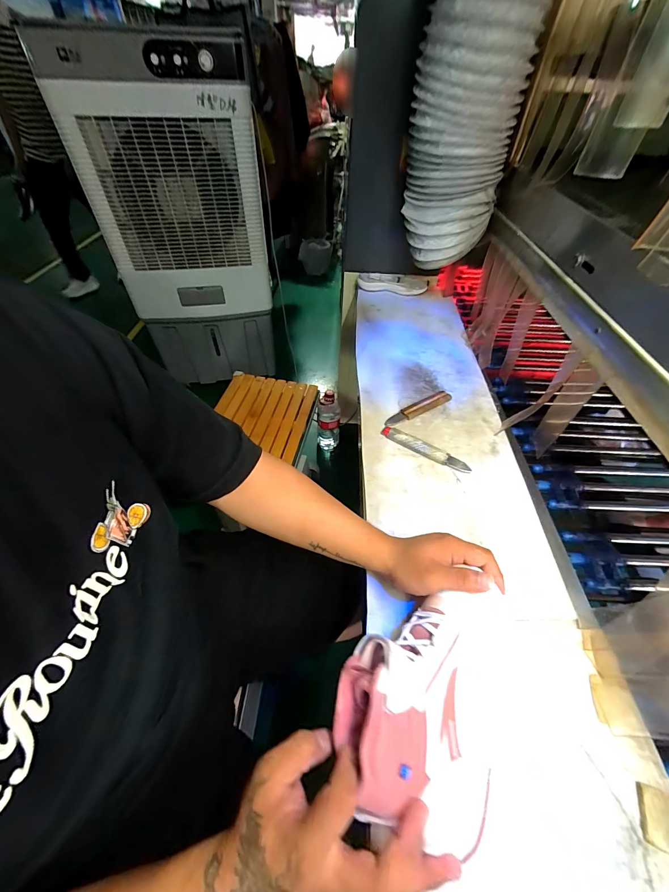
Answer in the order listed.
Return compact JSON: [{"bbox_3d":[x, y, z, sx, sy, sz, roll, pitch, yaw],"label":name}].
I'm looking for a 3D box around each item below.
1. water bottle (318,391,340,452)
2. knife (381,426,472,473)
[{"bbox_3d":[-0.023,-0.108,1.483,0.099,0.295,0.072,0,49,-3],"label":"water bottle"},{"bbox_3d":[0.161,0.004,0.599,0.165,0.013,0.027,28,53,19],"label":"knife"}]

